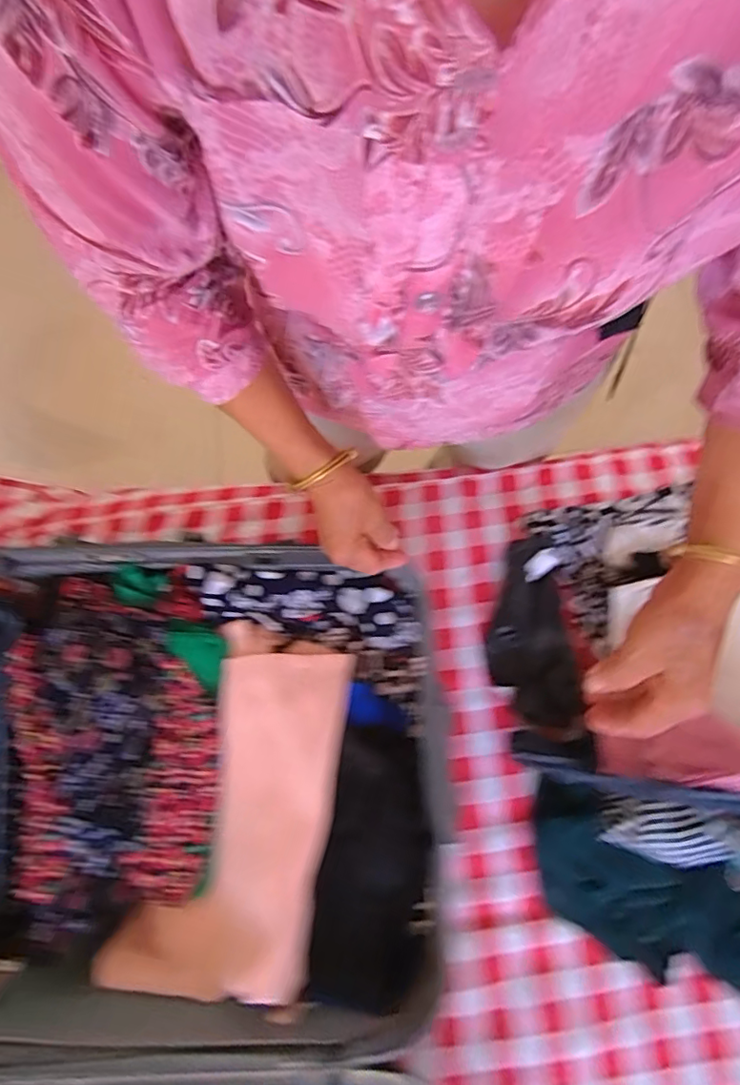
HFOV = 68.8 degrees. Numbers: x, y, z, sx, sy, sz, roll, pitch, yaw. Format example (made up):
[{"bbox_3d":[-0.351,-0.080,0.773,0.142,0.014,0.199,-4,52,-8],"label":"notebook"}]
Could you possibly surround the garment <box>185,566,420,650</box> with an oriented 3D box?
[{"bbox_3d":[-0.068,0.060,0.569,0.238,0.049,0.074,10,73,-10],"label":"garment"}]

